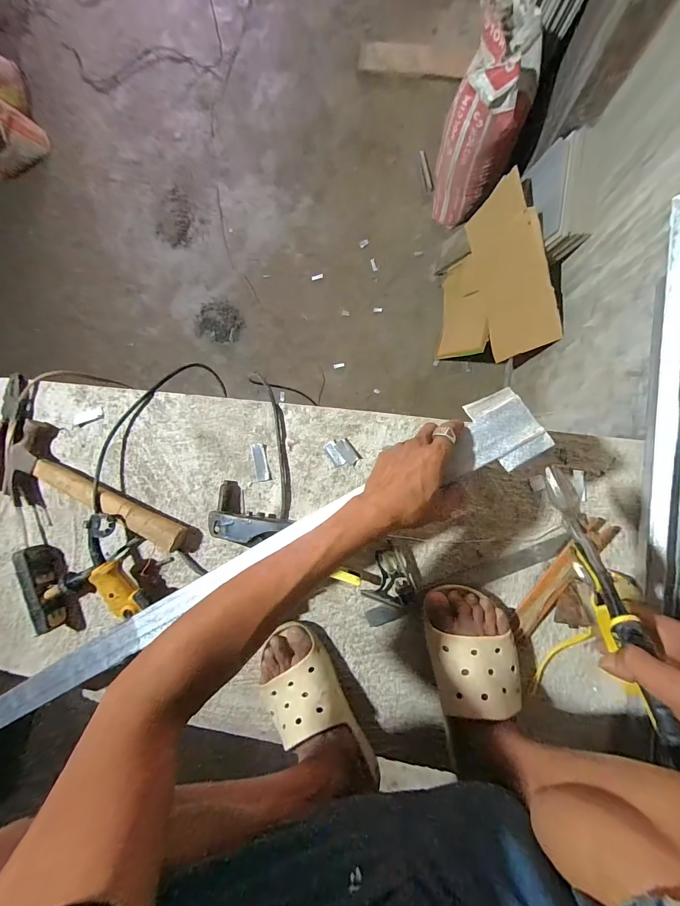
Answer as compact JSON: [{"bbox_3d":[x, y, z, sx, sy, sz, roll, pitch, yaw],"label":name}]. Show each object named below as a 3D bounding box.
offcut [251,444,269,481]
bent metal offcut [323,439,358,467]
[{"bbox_3d":[-0.123,0.014,0.533,0.021,0.008,0.056,-8,89,7],"label":"offcut"},{"bbox_3d":[0.001,0.000,0.517,0.034,0.005,0.047,-35,86,6],"label":"bent metal offcut"}]

